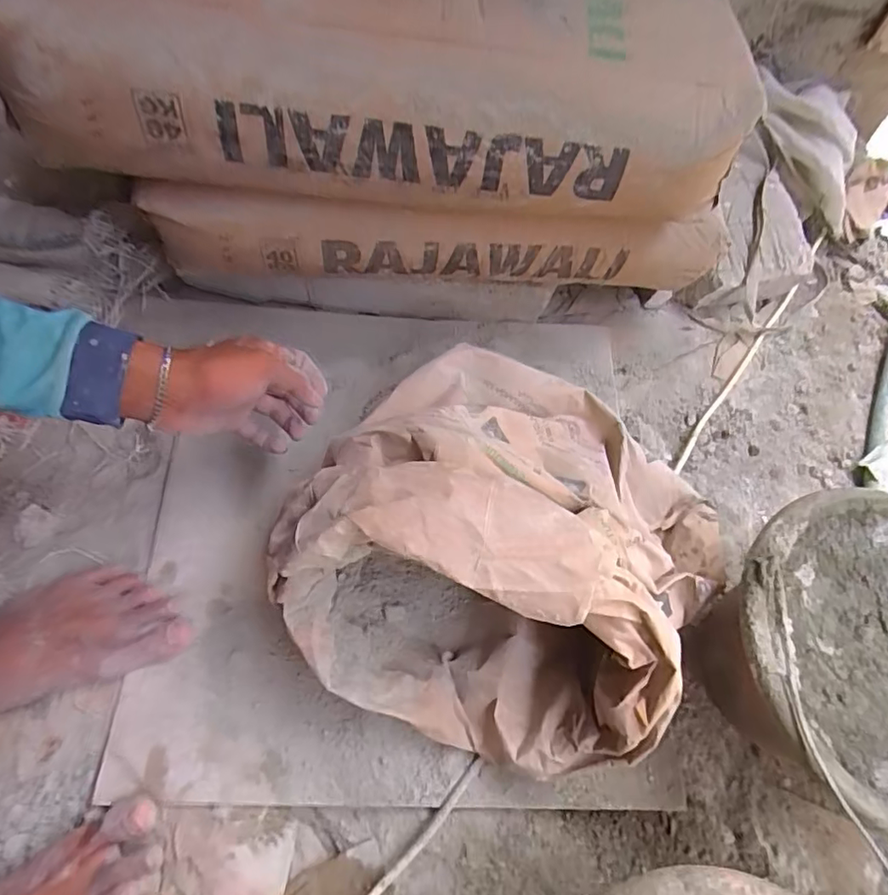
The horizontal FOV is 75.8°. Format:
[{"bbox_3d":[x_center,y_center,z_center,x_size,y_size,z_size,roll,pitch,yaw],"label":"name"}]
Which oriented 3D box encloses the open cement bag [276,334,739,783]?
[{"bbox_3d":[0.062,0.076,0.469,0.303,0.242,0.322,27,65,10],"label":"open cement bag"}]

